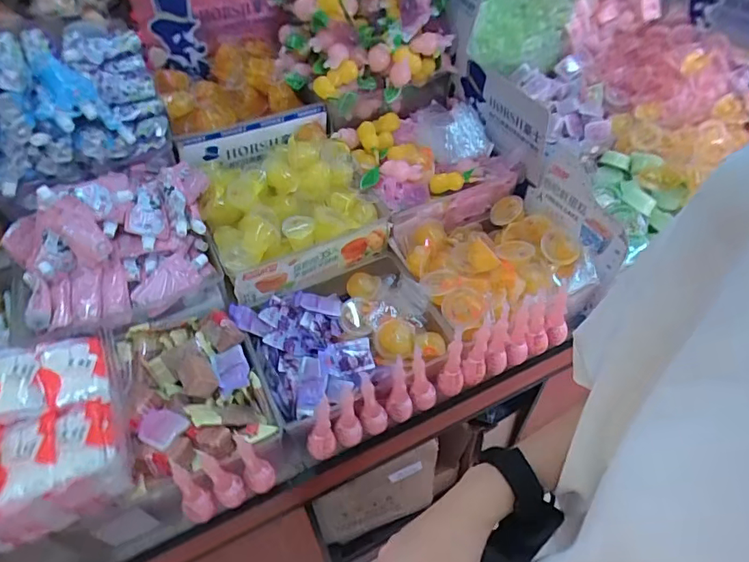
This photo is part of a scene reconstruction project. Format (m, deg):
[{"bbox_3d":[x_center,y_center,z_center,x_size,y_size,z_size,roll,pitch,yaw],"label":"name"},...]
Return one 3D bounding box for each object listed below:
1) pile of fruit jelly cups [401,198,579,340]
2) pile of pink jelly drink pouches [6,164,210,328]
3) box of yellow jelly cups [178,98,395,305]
[{"bbox_3d":[0.212,-0.045,0.925,0.295,0.058,0.240,-26,53,-19],"label":"pile of fruit jelly cups"},{"bbox_3d":[-0.404,-0.065,0.771,0.295,0.147,0.219,-21,51,-16],"label":"pile of pink jelly drink pouches"},{"bbox_3d":[-0.162,-0.156,0.897,0.290,0.090,0.307,-22,77,-15],"label":"box of yellow jelly cups"}]

